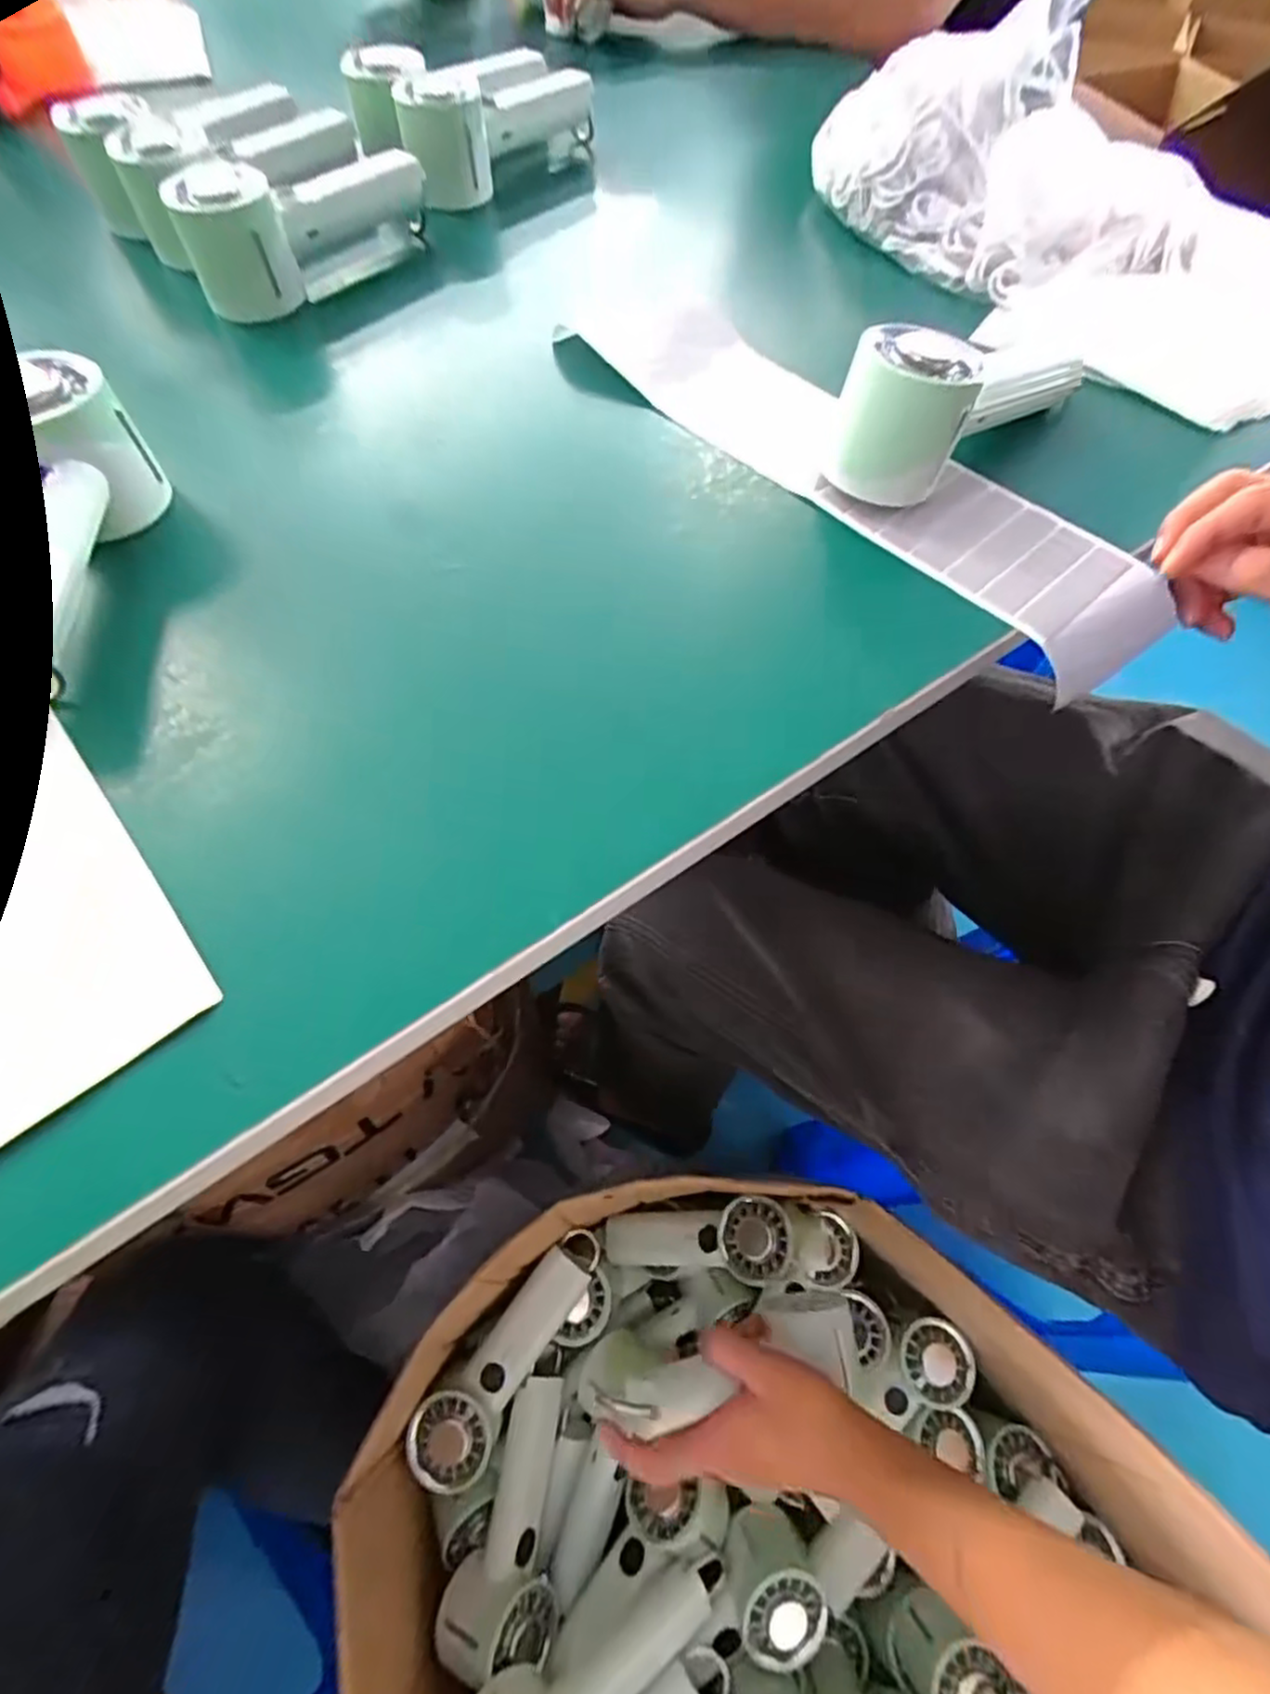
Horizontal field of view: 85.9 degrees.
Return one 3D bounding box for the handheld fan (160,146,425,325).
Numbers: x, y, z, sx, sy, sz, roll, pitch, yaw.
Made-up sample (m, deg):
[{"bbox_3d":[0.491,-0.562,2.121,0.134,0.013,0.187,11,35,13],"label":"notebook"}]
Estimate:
[{"bbox_3d":[-0.217,-0.416,0.455,0.163,0.059,0.054,-29,66,-16],"label":"handheld fan"}]

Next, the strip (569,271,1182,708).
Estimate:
[{"bbox_3d":[0.114,-0.226,0.397,0.398,0.035,0.086,42,69,16],"label":"strip"}]

